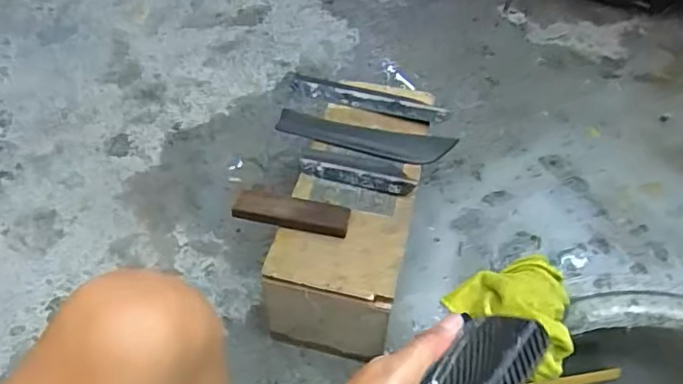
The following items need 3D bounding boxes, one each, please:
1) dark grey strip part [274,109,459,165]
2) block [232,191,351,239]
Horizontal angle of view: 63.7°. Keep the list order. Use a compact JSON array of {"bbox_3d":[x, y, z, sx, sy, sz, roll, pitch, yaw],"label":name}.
[{"bbox_3d":[0.032,-0.088,0.891,0.287,0.027,0.052,12,50,11],"label":"dark grey strip part"},{"bbox_3d":[-0.069,0.029,0.779,0.161,0.020,0.046,9,50,9],"label":"block"}]

